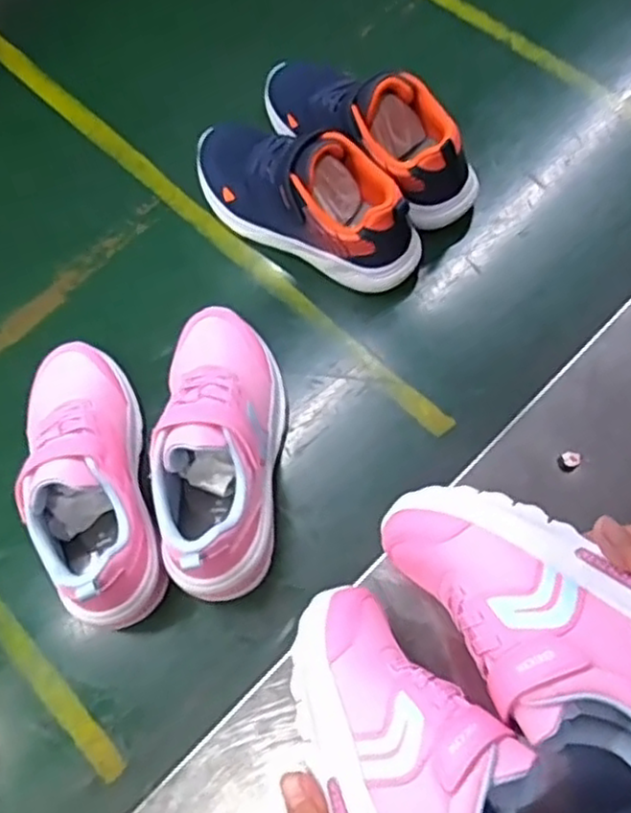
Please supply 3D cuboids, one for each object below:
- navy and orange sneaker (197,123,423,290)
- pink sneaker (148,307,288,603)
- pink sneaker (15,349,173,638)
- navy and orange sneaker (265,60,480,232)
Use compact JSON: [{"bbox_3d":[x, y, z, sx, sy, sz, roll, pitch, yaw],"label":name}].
[{"bbox_3d":[-0.010,-0.186,0.610,0.223,0.094,0.086,29,73,12],"label":"navy and orange sneaker"},{"bbox_3d":[-0.069,0.024,0.532,0.084,0.102,0.224,0,69,1],"label":"pink sneaker"},{"bbox_3d":[-0.169,0.049,0.532,0.080,0.105,0.224,-17,70,-5],"label":"pink sneaker"},{"bbox_3d":[0.046,-0.253,0.623,0.227,0.097,0.098,34,73,13],"label":"navy and orange sneaker"}]

